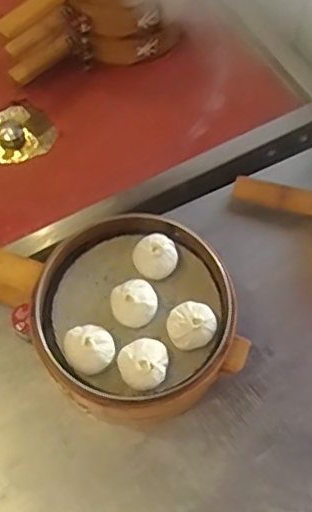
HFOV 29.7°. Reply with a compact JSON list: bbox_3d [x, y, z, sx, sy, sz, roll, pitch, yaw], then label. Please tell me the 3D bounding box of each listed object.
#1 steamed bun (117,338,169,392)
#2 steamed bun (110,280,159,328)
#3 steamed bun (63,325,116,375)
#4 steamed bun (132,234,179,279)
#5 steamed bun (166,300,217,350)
[{"bbox_3d":[-0.011,0.099,0.526,0.043,0.030,0.046,-2,63,-2],"label":"steamed bun"},{"bbox_3d":[-0.020,0.046,0.551,0.042,0.029,0.040,-10,64,-6],"label":"steamed bun"},{"bbox_3d":[-0.060,0.085,0.533,0.041,0.034,0.043,0,63,-1],"label":"steamed bun"},{"bbox_3d":[-0.001,0.002,0.566,0.041,0.026,0.043,-15,65,-8],"label":"steamed bun"},{"bbox_3d":[0.033,0.063,0.542,0.044,0.026,0.044,0,63,-1],"label":"steamed bun"}]

